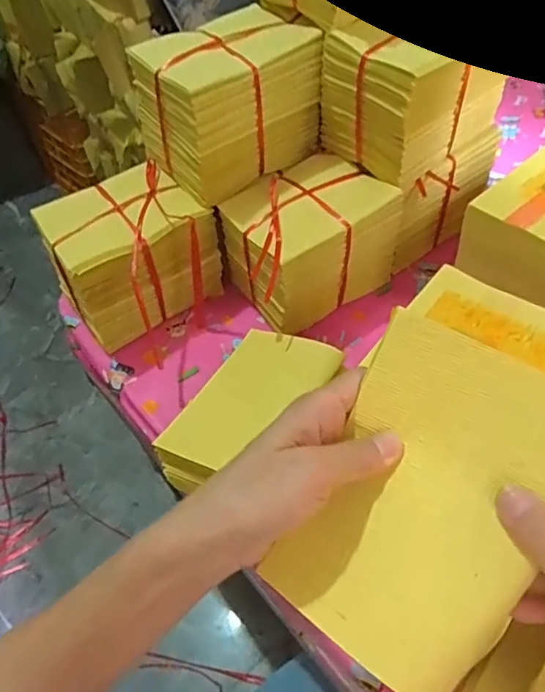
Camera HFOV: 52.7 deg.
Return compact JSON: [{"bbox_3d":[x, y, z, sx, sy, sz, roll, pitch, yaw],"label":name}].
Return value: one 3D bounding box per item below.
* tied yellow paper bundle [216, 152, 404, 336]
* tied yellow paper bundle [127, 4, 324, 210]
[{"bbox_3d":[0.043,-0.118,0.630,0.173,0.125,0.125,-30,55,-17],"label":"tied yellow paper bundle"},{"bbox_3d":[-0.044,-0.258,0.588,0.167,0.128,0.109,-34,57,-20],"label":"tied yellow paper bundle"}]

